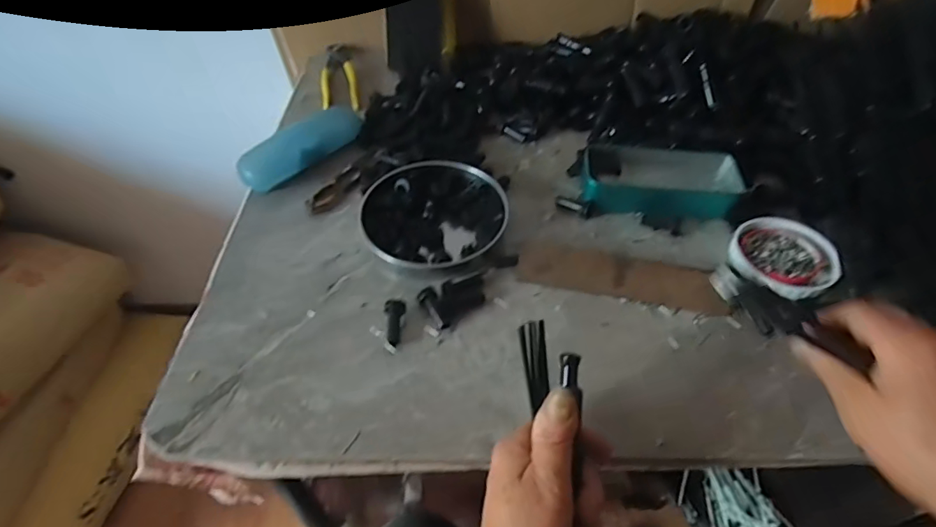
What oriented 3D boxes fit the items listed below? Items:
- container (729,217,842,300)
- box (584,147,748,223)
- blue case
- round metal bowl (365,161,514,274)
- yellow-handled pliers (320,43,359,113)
[{"bbox_3d":[0.288,-0.006,0.463,0.089,0.018,0.085,0,48,0],"label":"container"},{"bbox_3d":[0.196,-0.080,0.511,0.155,0.033,0.082,7,49,7],"label":"box"},{"bbox_3d":[-0.178,-0.131,0.558,0.034,0.042,0.152,36,57,27],"label":"blue case"},{"bbox_3d":[-0.036,-0.049,0.487,0.134,0.027,0.133,0,48,0],"label":"round metal bowl"},{"bbox_3d":[-0.178,-0.257,0.696,0.047,0.019,0.165,-8,49,-7],"label":"yellow-handled pliers"}]

